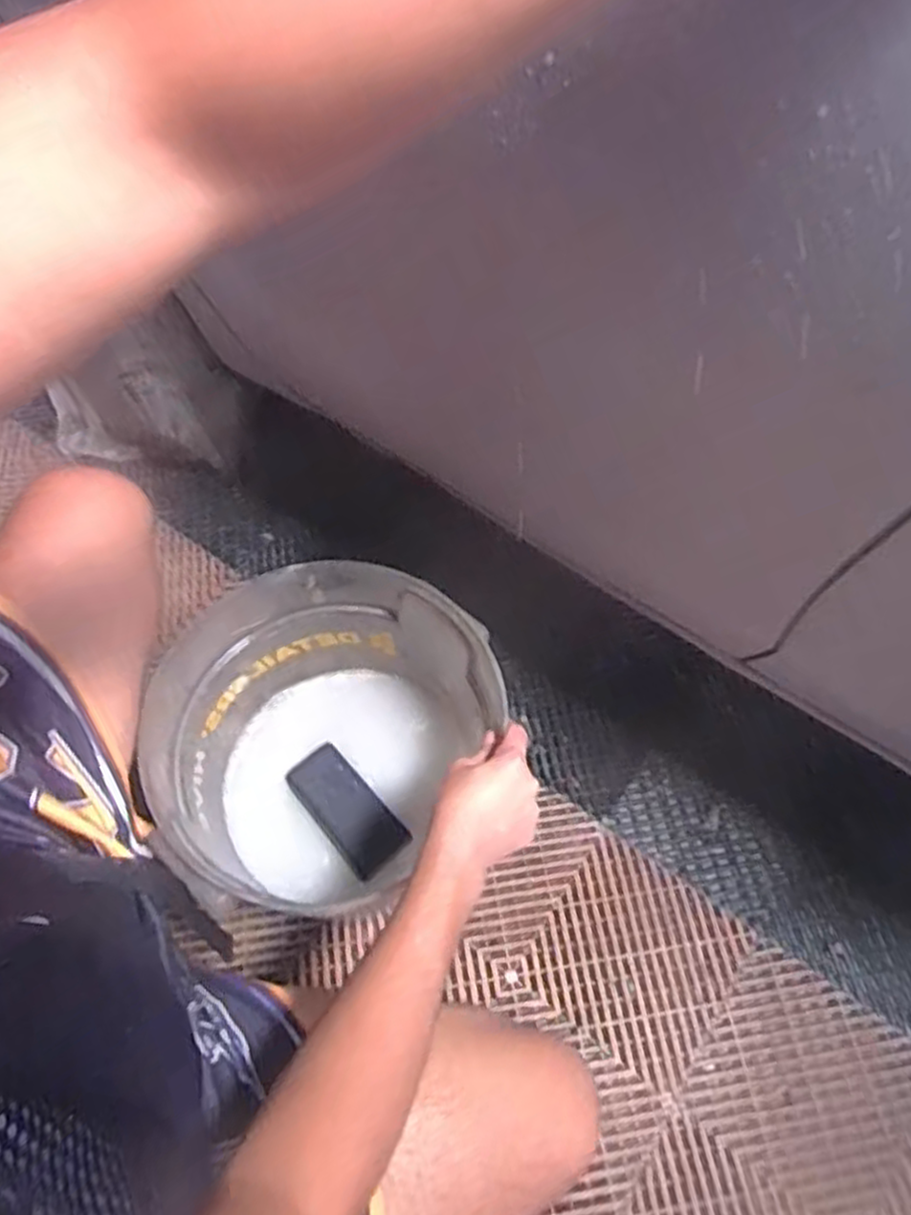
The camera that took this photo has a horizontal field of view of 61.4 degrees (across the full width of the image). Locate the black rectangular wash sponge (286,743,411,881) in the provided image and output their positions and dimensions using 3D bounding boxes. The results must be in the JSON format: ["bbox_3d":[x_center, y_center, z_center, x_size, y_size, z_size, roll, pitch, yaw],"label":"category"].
[{"bbox_3d":[-0.113,0.209,0.799,0.063,0.024,0.147,-37,67,-19],"label":"black rectangular wash sponge"}]

